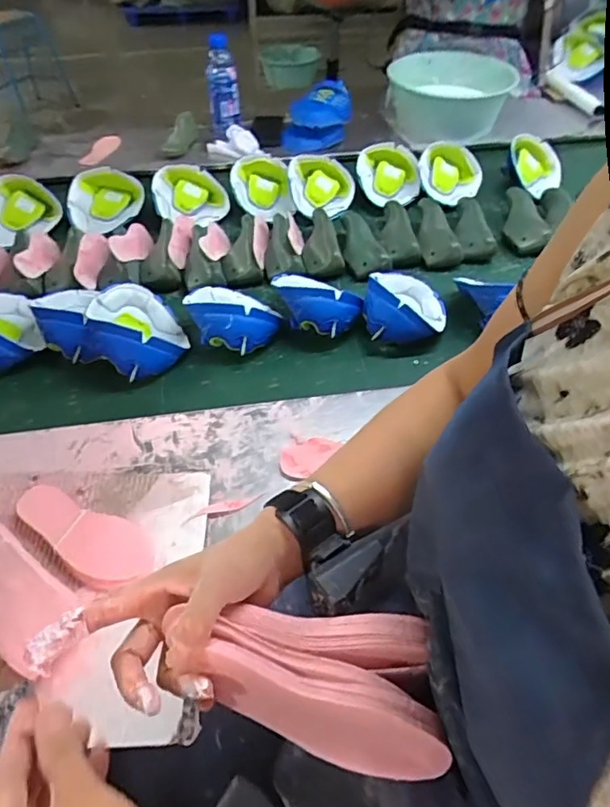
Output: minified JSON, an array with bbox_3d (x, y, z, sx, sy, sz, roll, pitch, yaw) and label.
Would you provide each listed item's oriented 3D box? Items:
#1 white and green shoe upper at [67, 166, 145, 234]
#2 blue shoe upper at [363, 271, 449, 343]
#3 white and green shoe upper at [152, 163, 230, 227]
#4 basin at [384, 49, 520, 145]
[{"bbox_3d":[-0.413,-0.423,1.159,0.157,0.064,0.149,-16,50,-20],"label":"white and green shoe upper"},{"bbox_3d":[0.168,-0.171,0.909,0.134,0.064,0.174,12,47,6],"label":"blue shoe upper"},{"bbox_3d":[-0.240,-0.441,1.179,0.152,0.063,0.171,-4,47,-10],"label":"white and green shoe upper"},{"bbox_3d":[0.366,-0.793,1.433,0.271,0.146,0.253,-1,47,-6],"label":"basin"}]

